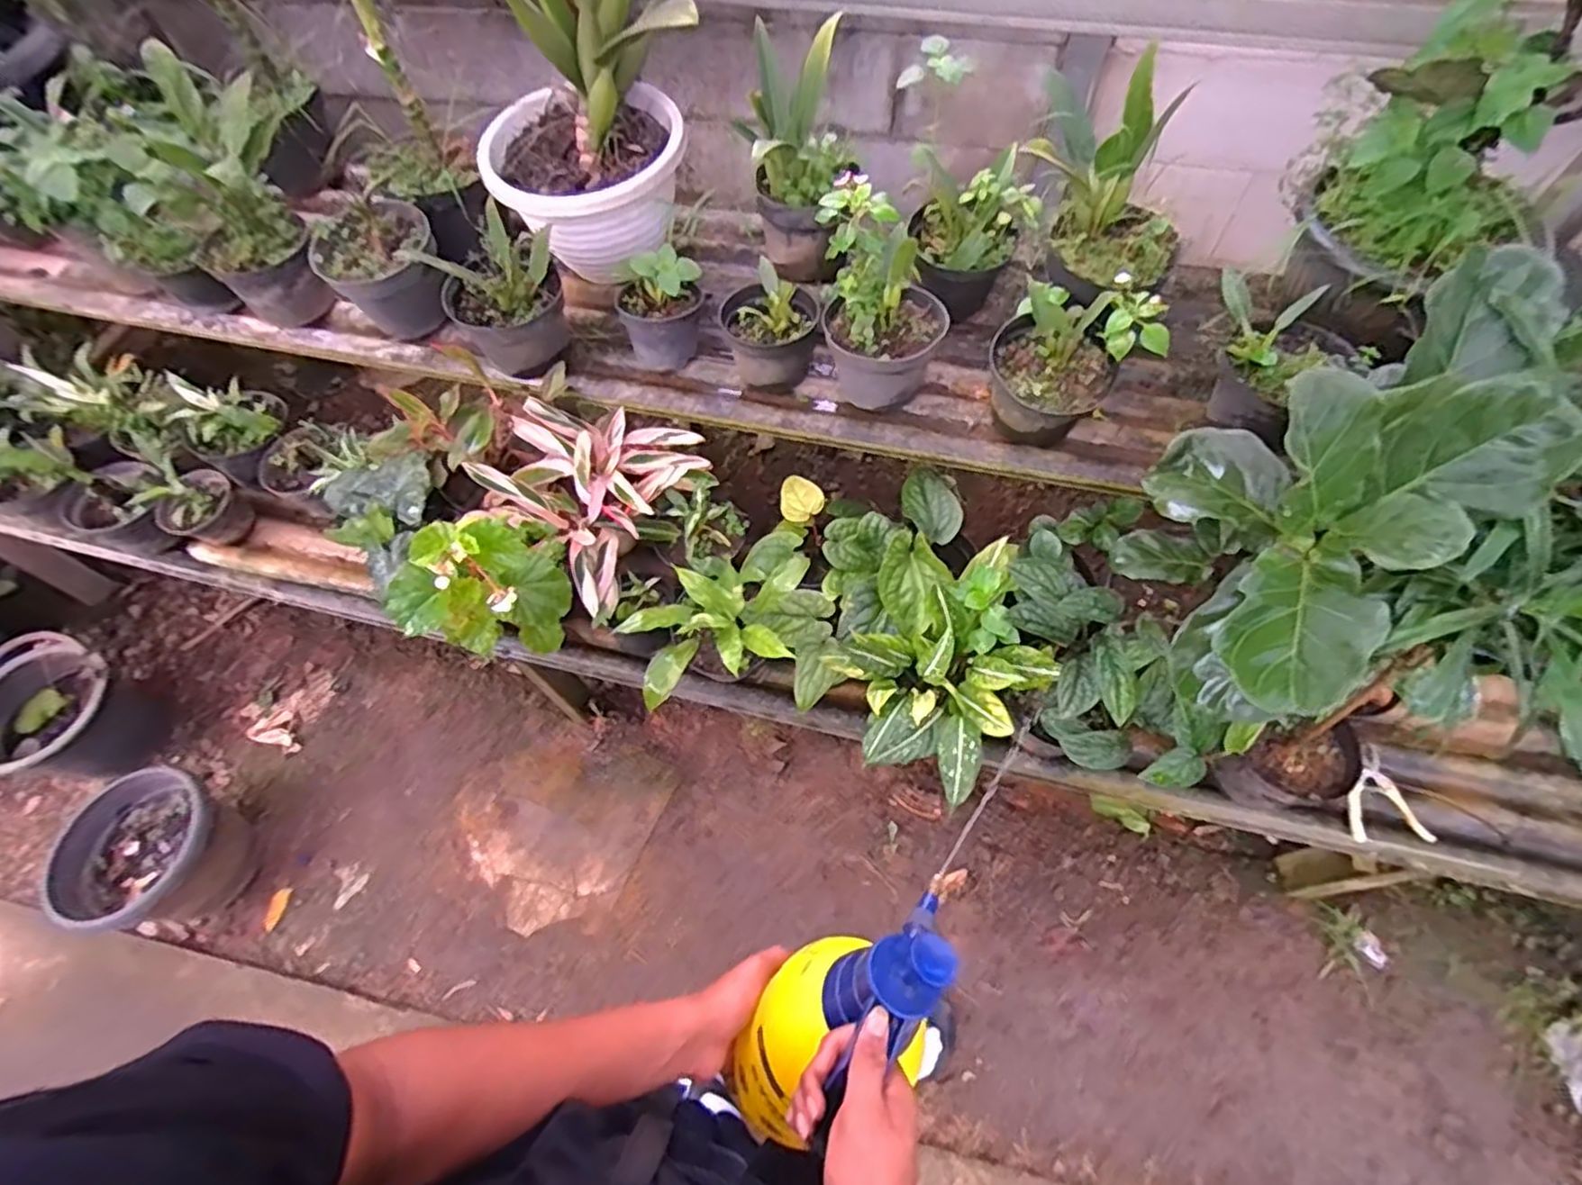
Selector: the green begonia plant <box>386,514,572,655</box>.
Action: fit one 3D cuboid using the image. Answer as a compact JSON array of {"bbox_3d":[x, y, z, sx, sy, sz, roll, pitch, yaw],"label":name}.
[{"bbox_3d":[-0.443,0.003,1.015,0.225,0.244,0.139,-23,62,-10],"label":"green begonia plant"}]

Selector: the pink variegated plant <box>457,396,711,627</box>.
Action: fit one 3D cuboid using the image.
[{"bbox_3d":[-0.351,-0.174,1.220,0.303,0.188,0.338,26,65,16],"label":"pink variegated plant"}]

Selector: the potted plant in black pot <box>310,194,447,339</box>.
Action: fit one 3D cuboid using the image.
[{"bbox_3d":[-0.668,-0.527,1.187,0.184,0.173,0.185,-32,64,-14],"label":"potted plant in black pot"}]

